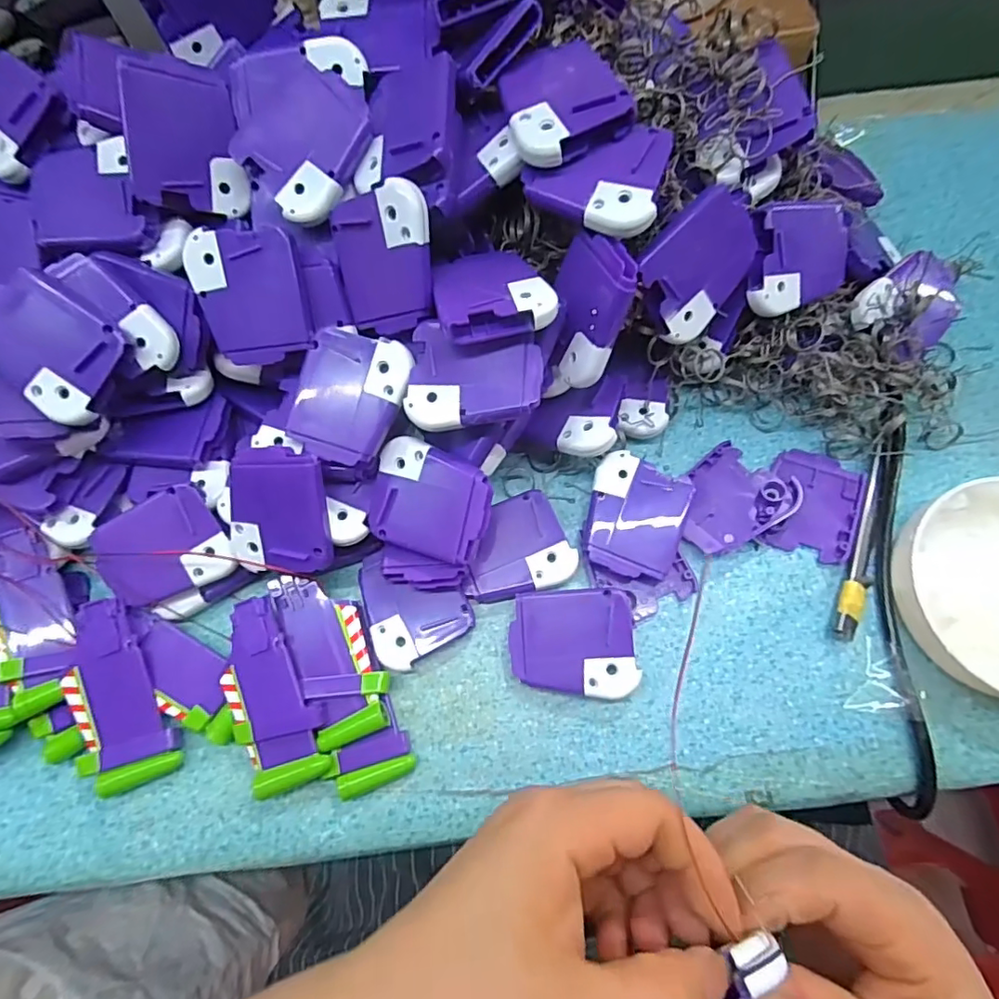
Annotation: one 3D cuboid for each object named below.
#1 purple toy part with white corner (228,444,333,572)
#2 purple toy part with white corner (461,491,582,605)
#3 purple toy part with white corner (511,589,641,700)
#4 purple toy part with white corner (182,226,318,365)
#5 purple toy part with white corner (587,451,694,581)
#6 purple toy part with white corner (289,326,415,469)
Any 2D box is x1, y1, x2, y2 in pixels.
[{"bbox_3d":[-0.108,0.005,0.273,0.050,0.009,0.060,1,103,13],"label":"purple toy part with white corner"},{"bbox_3d":[0.008,0.025,0.299,0.058,0.006,0.051,-15,74,-3],"label":"purple toy part with white corner"},{"bbox_3d":[0.036,0.073,0.282,0.060,0.020,0.051,-3,74,0],"label":"purple toy part with white corner"},{"bbox_3d":[-0.119,-0.097,0.267,0.049,0.007,0.059,-10,105,4],"label":"purple toy part with white corner"},{"bbox_3d":[0.072,0.010,0.298,0.050,0.014,0.060,18,75,6],"label":"purple toy part with white corner"},{"bbox_3d":[-0.072,-0.049,0.268,0.050,0.006,0.061,19,91,6],"label":"purple toy part with white corner"}]

